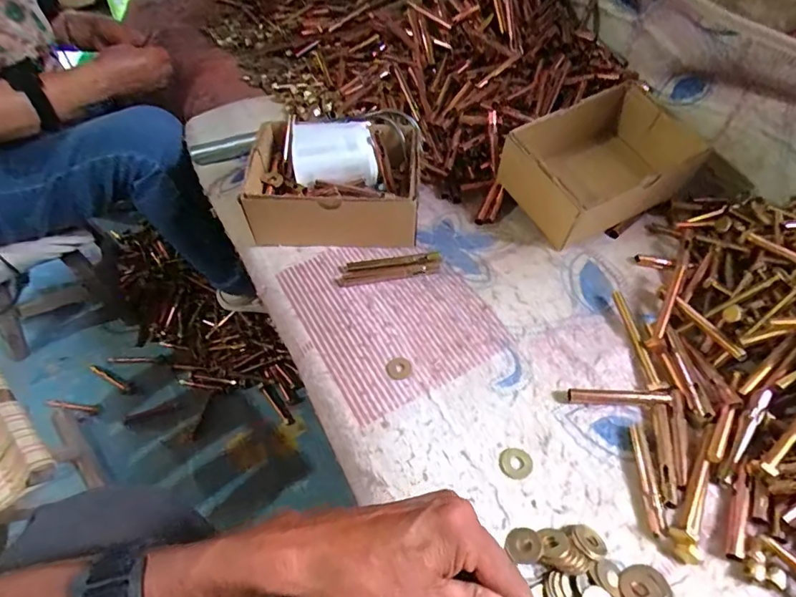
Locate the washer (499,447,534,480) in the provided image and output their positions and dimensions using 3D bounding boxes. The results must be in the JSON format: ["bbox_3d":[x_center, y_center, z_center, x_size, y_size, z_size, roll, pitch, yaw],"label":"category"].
[{"bbox_3d":[0.095,0.132,0.373,0.026,0.004,0.025,1,49,-1],"label":"washer"}]

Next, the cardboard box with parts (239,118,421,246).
[{"bbox_3d":[-0.068,-0.135,0.529,0.181,0.095,0.147,3,49,2],"label":"cardboard box with parts"}]

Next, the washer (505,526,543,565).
[{"bbox_3d":[0.091,0.177,0.334,0.023,0.004,0.025,-11,43,10],"label":"washer"}]

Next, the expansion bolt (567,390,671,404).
[{"bbox_3d":[0.191,0.086,0.406,0.083,0.012,0.010,4,49,2],"label":"expansion bolt"}]

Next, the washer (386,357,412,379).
[{"bbox_3d":[0.001,0.063,0.423,0.023,0.004,0.021,1,49,-1],"label":"washer"}]

